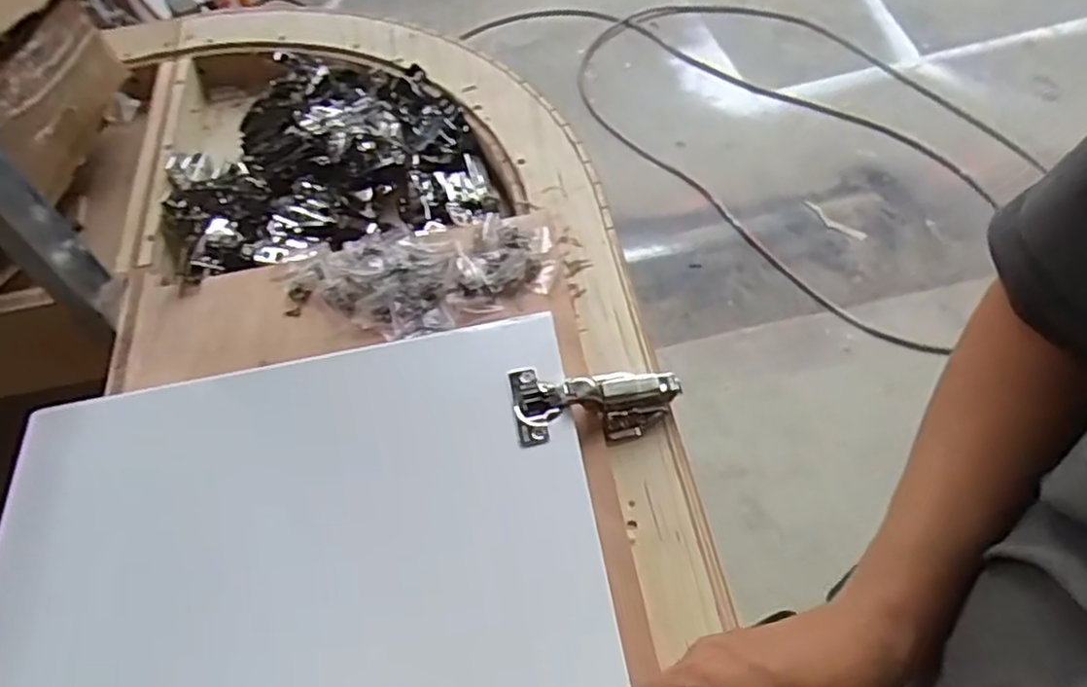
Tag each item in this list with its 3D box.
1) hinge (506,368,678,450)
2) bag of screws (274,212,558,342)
[{"bbox_3d":[0.040,0.042,0.539,0.125,0.039,0.060,-10,56,-1],"label":"hinge"},{"bbox_3d":[-0.106,-0.061,0.621,0.233,0.030,0.124,-12,56,-3],"label":"bag of screws"}]

